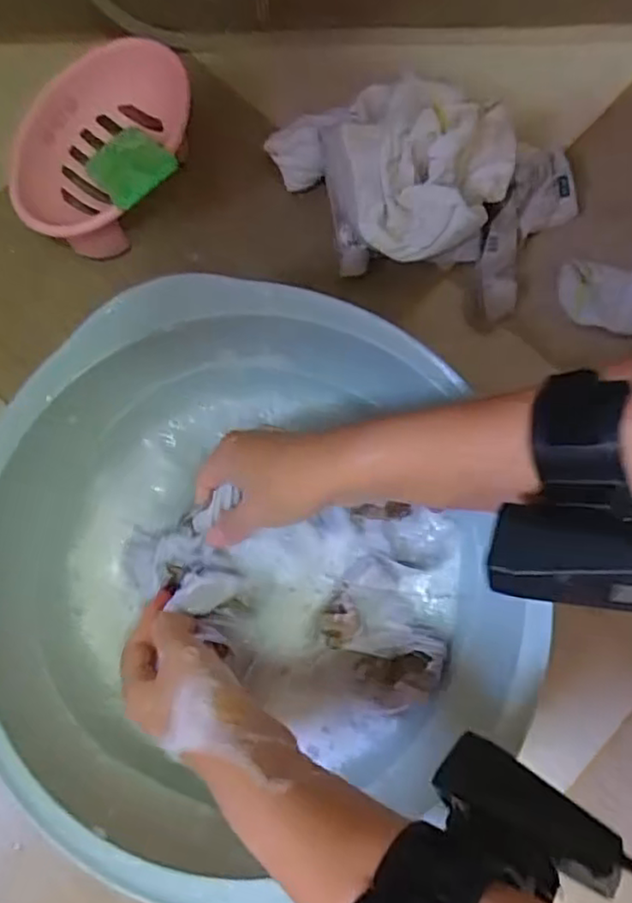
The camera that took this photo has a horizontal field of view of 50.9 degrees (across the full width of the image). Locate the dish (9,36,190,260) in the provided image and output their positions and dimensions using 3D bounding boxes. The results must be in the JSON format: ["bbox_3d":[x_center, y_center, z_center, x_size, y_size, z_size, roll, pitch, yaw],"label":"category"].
[{"bbox_3d":[-0.151,-0.214,0.485,0.084,0.074,0.155,22,80,4],"label":"dish"}]

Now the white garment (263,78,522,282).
[{"bbox_3d":[0.047,-0.190,0.474,0.167,0.084,0.115,14,79,3],"label":"white garment"}]

